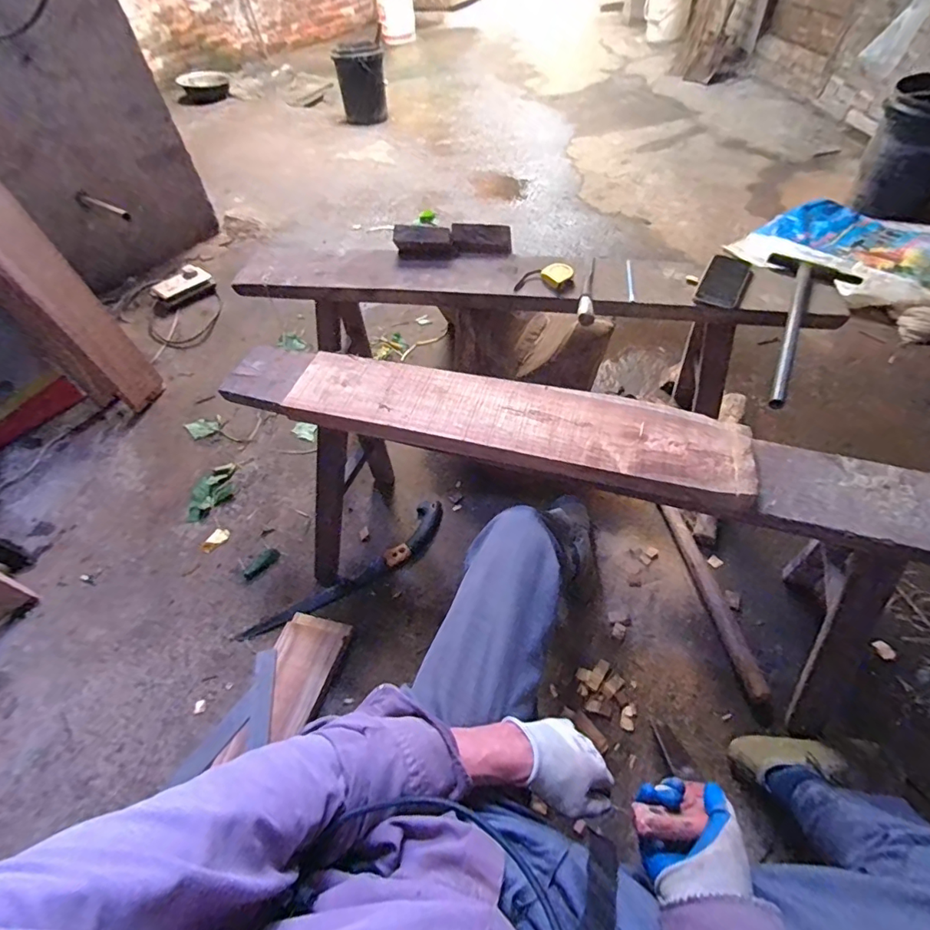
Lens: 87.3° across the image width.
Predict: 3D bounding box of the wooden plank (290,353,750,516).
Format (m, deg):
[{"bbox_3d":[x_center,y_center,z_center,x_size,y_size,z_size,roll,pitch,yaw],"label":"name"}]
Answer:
[{"bbox_3d":[0.055,-0.062,0.725,0.666,0.036,0.147,11,52,14],"label":"wooden plank"}]

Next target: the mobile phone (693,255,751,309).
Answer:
[{"bbox_3d":[0.500,-0.355,0.941,0.076,0.016,0.161,23,58,21],"label":"mobile phone"}]

